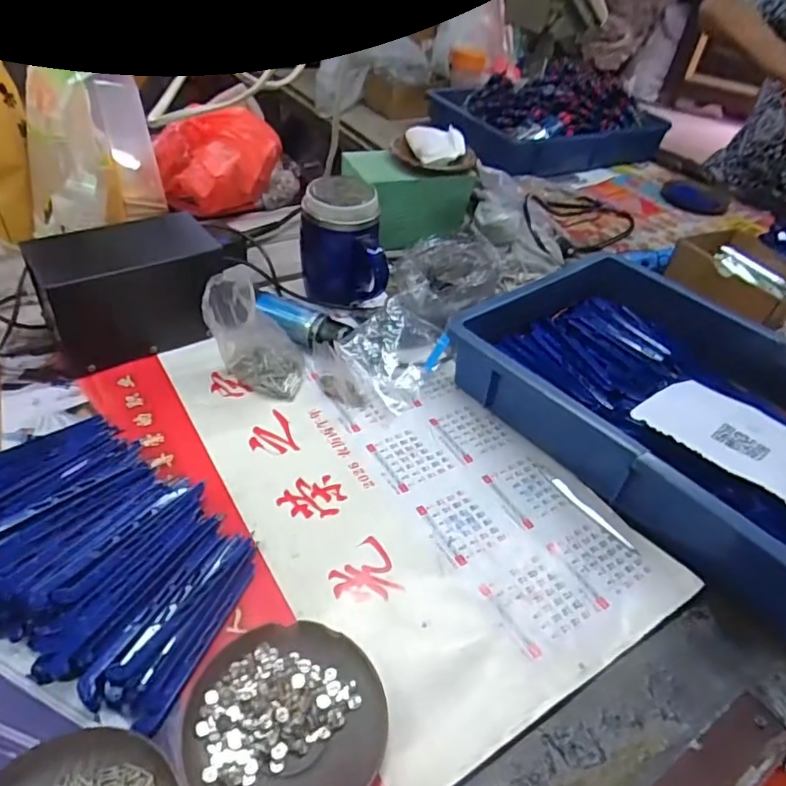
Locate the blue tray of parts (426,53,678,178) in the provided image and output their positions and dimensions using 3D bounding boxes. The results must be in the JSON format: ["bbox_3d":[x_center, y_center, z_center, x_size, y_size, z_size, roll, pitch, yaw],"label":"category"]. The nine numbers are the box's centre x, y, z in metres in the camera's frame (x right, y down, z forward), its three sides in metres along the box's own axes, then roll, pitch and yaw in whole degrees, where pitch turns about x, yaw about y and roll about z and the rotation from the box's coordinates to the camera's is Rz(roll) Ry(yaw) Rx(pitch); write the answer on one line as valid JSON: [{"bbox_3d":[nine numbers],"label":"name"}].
[{"bbox_3d":[0.293,-0.527,1.101,0.408,0.128,0.261,-15,47,-24],"label":"blue tray of parts"}]

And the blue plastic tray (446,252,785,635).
[{"bbox_3d":[0.294,0.019,0.538,0.298,0.078,0.414,-26,51,-32],"label":"blue plastic tray"}]

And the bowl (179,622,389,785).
[{"bbox_3d":[-0.063,0.194,0.338,0.110,0.014,0.112,4,42,-4],"label":"bowl"}]

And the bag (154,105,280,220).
[{"bbox_3d":[-0.233,-0.316,0.769,0.158,0.111,0.119,-8,45,-17],"label":"bag"}]

